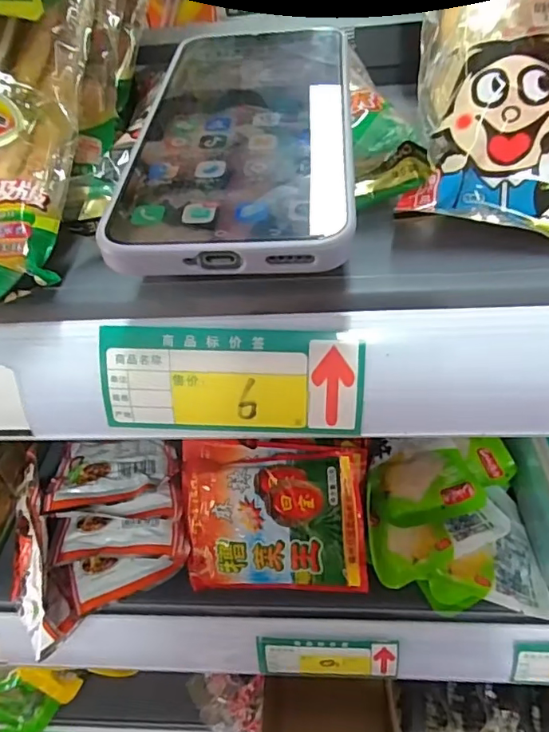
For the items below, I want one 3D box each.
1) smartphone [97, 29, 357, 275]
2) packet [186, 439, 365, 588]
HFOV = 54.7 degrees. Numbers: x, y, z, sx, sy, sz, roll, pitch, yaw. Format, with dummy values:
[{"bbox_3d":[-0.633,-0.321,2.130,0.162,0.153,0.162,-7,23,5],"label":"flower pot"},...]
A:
[{"bbox_3d":[-0.010,-0.086,0.190,0.073,0.007,0.149,0,52,6],"label":"smartphone"},{"bbox_3d":[-0.001,0.104,0.377,0.128,0.017,0.100,-2,80,7],"label":"packet"}]

